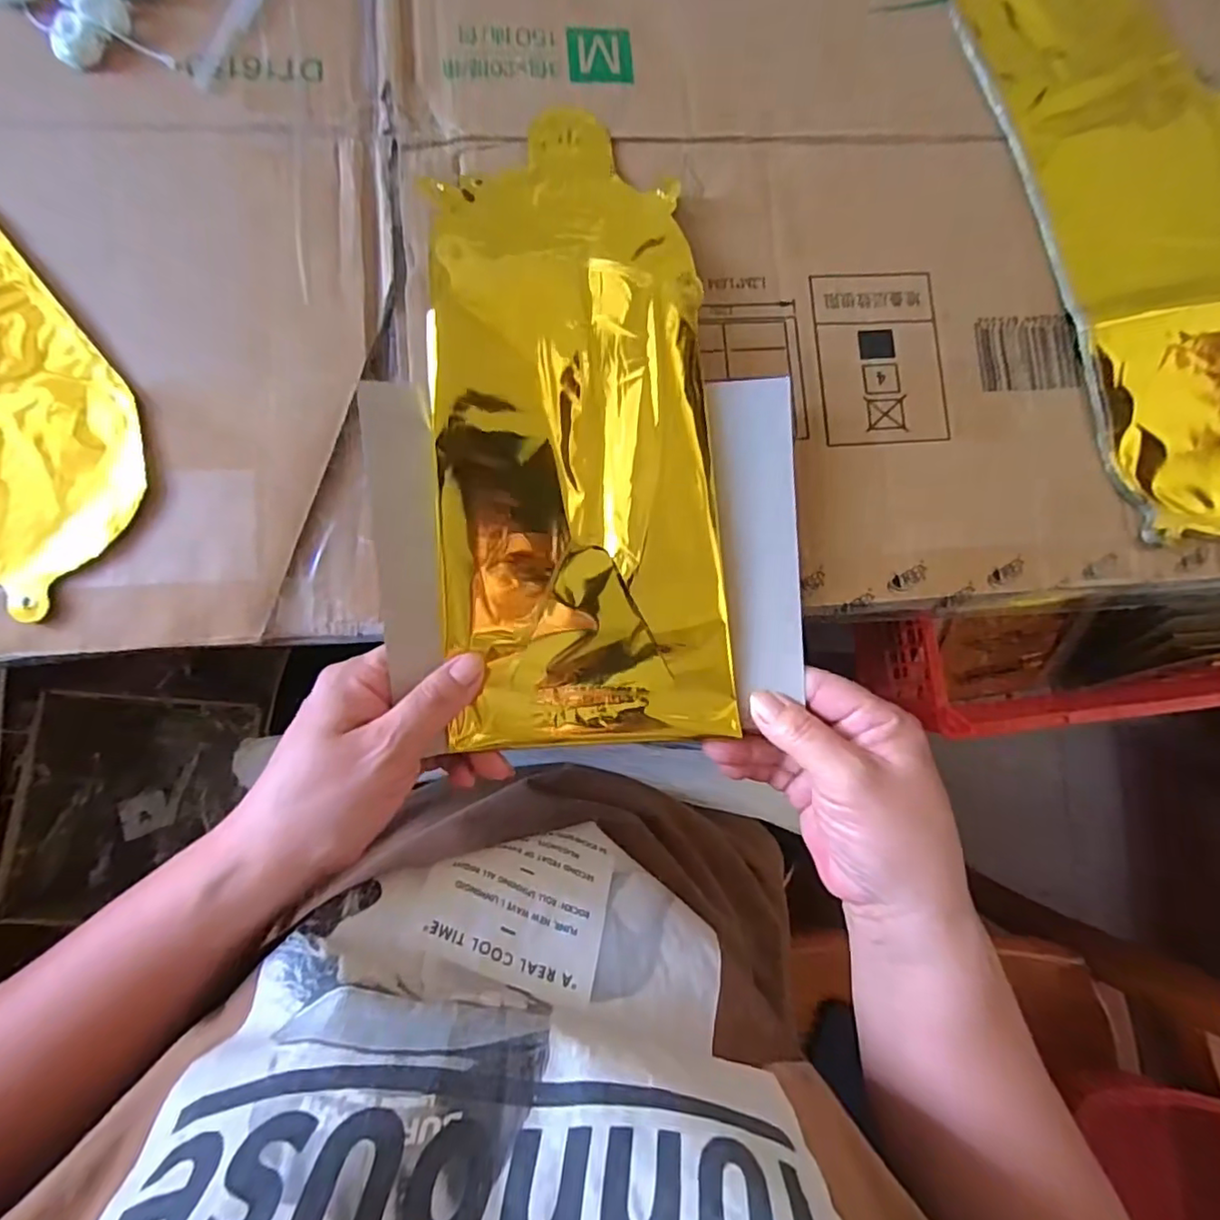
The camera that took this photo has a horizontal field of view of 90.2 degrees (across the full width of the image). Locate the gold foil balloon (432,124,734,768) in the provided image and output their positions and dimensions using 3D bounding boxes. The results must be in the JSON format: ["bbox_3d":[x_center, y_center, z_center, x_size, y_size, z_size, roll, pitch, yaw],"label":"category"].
[{"bbox_3d":[-0.016,-0.084,0.282,0.127,0.052,0.291,-5,92,-5],"label":"gold foil balloon"}]

